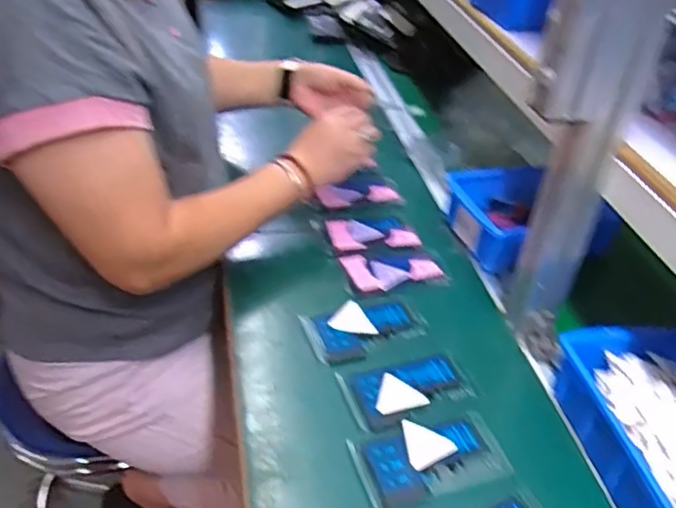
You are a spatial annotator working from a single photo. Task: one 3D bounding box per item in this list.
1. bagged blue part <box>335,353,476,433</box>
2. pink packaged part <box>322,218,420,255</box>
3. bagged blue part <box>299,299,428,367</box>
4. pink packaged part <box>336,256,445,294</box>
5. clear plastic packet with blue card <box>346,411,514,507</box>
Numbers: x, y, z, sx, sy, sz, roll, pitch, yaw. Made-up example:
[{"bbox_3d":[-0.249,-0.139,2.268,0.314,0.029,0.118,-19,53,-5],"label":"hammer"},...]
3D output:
[{"bbox_3d":[0.066,0.129,0.614,0.119,0.011,0.067,-9,40,-20],"label":"bagged blue part"},{"bbox_3d":[0.045,-0.030,0.815,0.112,0.018,0.072,-3,38,-12],"label":"pink packaged part"},{"bbox_3d":[0.029,0.077,0.678,0.124,0.012,0.072,-11,40,-21],"label":"bagged blue part"},{"bbox_3d":[0.065,0.023,0.751,0.117,0.013,0.053,5,37,-2],"label":"pink packaged part"},{"bbox_3d":[0.079,0.177,0.555,0.126,0.013,0.069,-6,39,-16],"label":"clear plastic packet with blue card"}]

